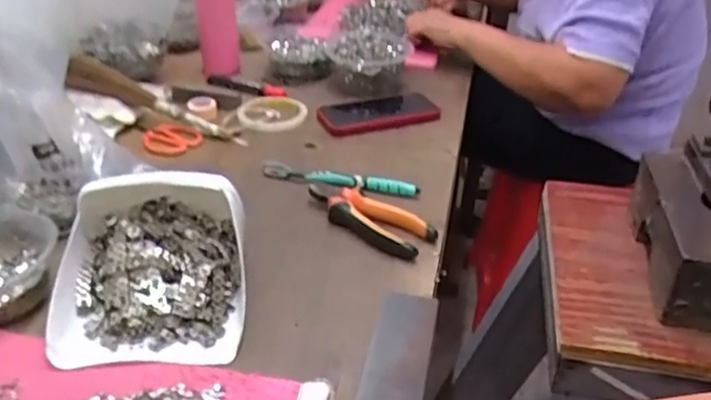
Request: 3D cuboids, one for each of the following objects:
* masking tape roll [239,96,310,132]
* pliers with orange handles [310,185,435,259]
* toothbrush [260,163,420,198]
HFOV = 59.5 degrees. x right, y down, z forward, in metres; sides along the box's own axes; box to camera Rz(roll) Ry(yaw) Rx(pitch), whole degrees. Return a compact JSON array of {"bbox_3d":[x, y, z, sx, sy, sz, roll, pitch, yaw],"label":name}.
[{"bbox_3d":[-0.120,-0.121,0.884,0.094,0.012,0.100,0,32,0],"label":"masking tape roll"},{"bbox_3d":[0.010,0.016,0.650,0.152,0.021,0.055,27,40,32],"label":"pliers with orange handles"},{"bbox_3d":[-0.021,-0.023,0.720,0.185,0.019,0.021,11,34,13],"label":"toothbrush"}]

